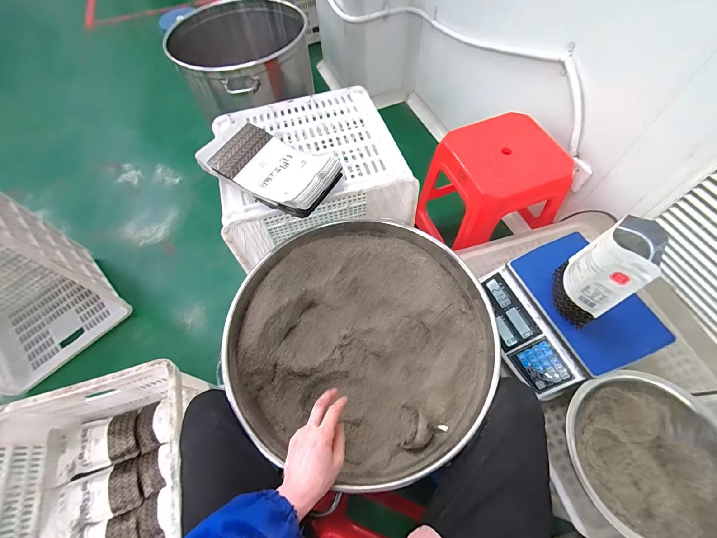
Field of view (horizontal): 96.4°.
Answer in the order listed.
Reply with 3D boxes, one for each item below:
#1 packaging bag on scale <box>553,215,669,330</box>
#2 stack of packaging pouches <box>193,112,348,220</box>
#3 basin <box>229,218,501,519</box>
[{"bbox_3d":[0.408,0.005,0.547,0.067,0.201,0.109,22,65,14],"label":"packaging bag on scale"},{"bbox_3d":[-0.186,-0.215,0.654,0.289,0.047,0.151,24,66,14],"label":"stack of packaging pouches"},{"bbox_3d":[0.003,0.159,0.708,0.499,0.208,0.501,-1,62,2],"label":"basin"}]

